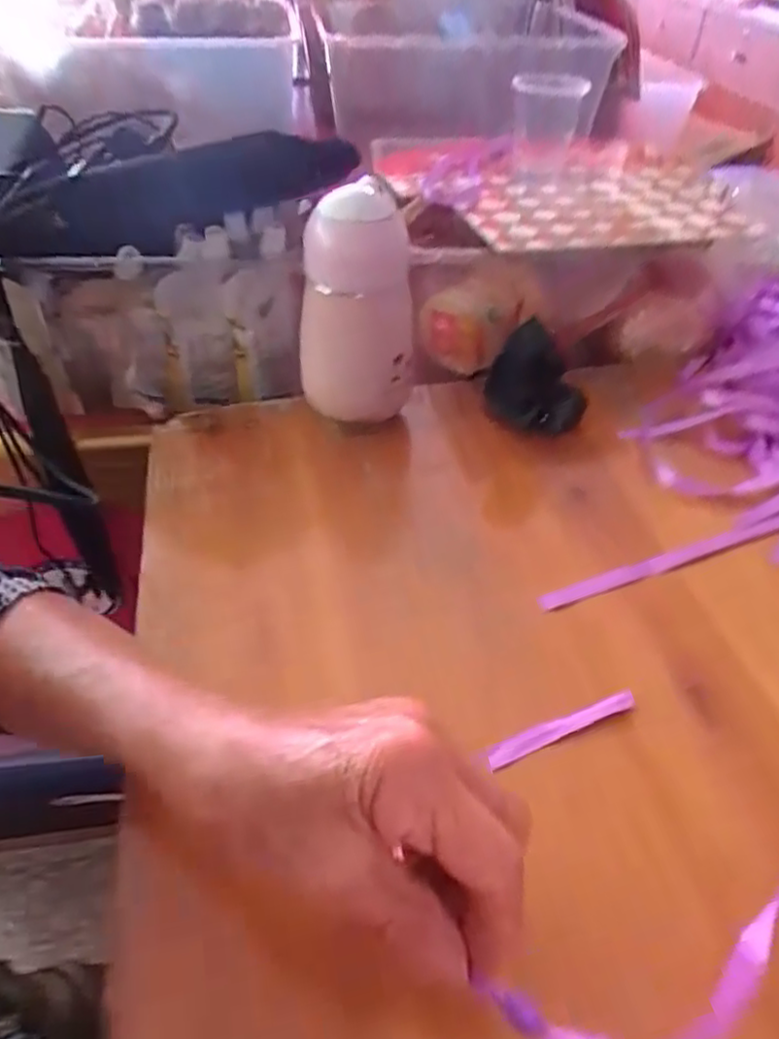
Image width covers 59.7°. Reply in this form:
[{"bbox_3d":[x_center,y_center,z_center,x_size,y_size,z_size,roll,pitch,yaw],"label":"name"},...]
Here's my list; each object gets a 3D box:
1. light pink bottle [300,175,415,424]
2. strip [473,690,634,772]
[{"bbox_3d":[-0.022,-0.133,0.434,0.073,0.133,0.057,-1,43,1],"label":"light pink bottle"},{"bbox_3d":[0.078,0.096,0.311,0.078,0.004,0.010,-18,45,-16],"label":"strip"}]

